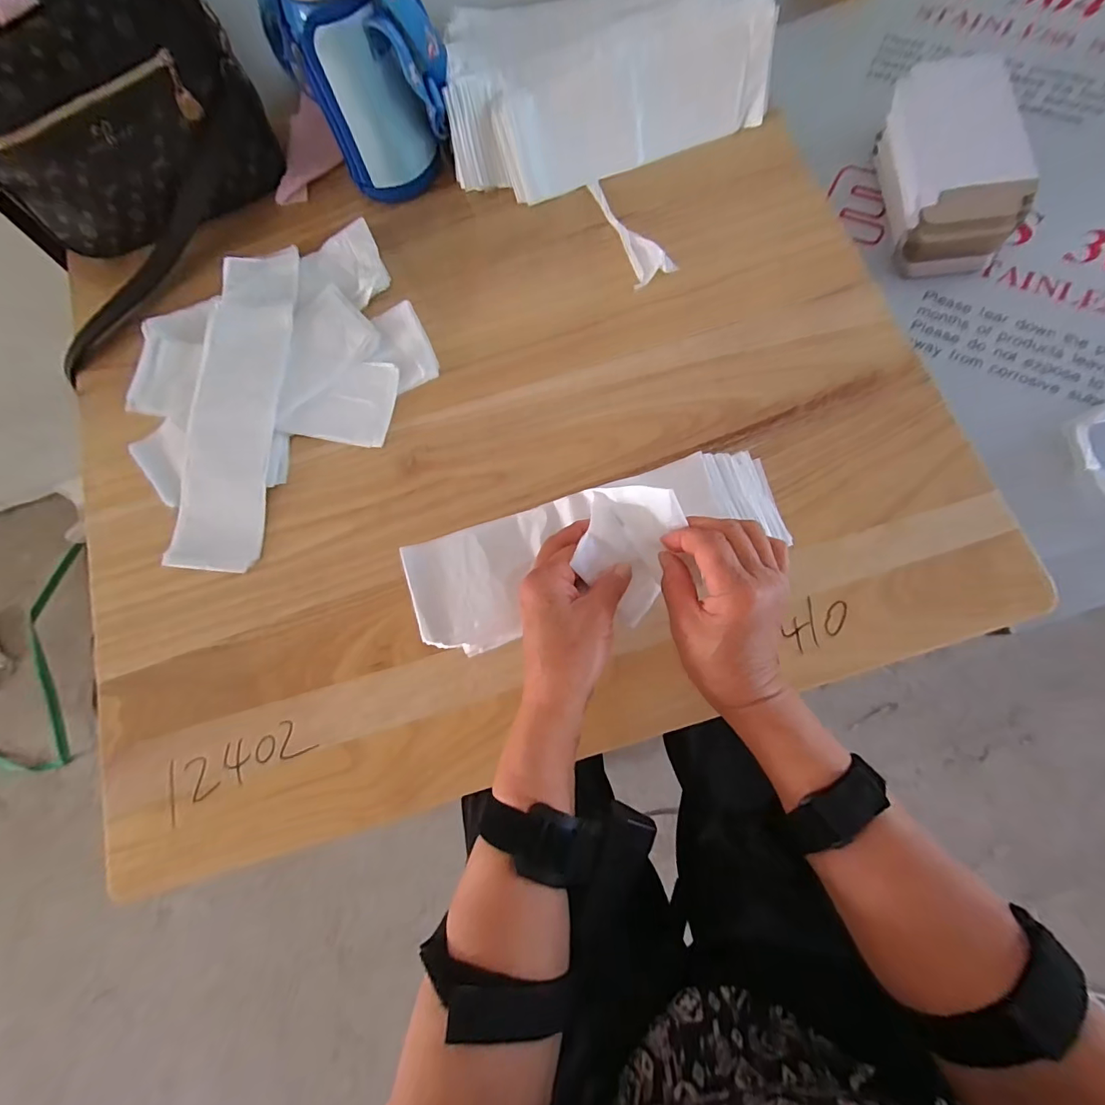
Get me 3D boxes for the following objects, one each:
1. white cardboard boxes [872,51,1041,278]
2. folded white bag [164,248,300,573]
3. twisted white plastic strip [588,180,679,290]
[{"bbox_3d":[0.403,-0.393,0.487,0.105,0.060,0.193,-1,77,6],"label":"white cardboard boxes"},{"bbox_3d":[-0.301,-0.146,0.459,0.083,0.011,0.325,2,78,2],"label":"folded white bag"},{"bbox_3d":[0.072,-0.326,0.476,0.040,0.020,0.138,-25,79,-4],"label":"twisted white plastic strip"}]

